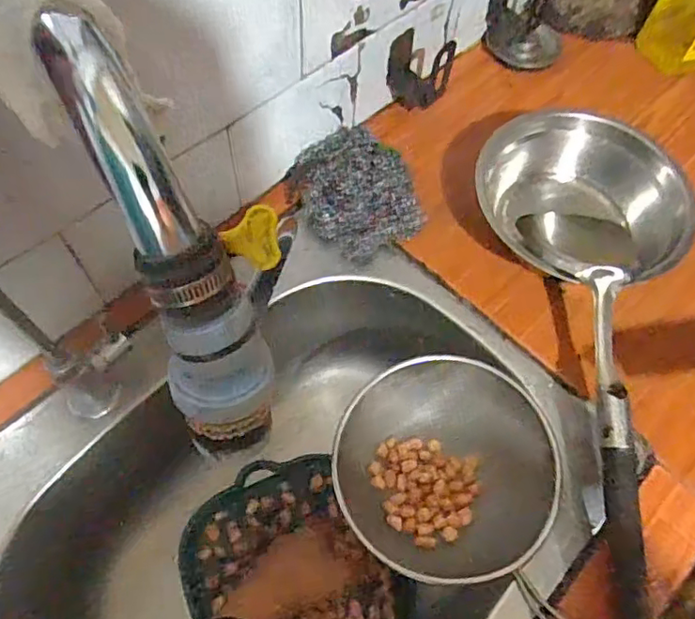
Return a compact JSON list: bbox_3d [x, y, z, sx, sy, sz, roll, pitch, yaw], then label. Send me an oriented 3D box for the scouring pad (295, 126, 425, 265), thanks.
[{"bbox_3d":[0.010,-0.111,0.557,0.098,0.025,0.123,-20,88,7],"label":"scouring pad"}]

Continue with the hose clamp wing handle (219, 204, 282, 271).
[{"bbox_3d":[-0.037,-0.027,0.231,0.022,0.009,0.025,-5,80,3],"label":"hose clamp wing handle"}]

